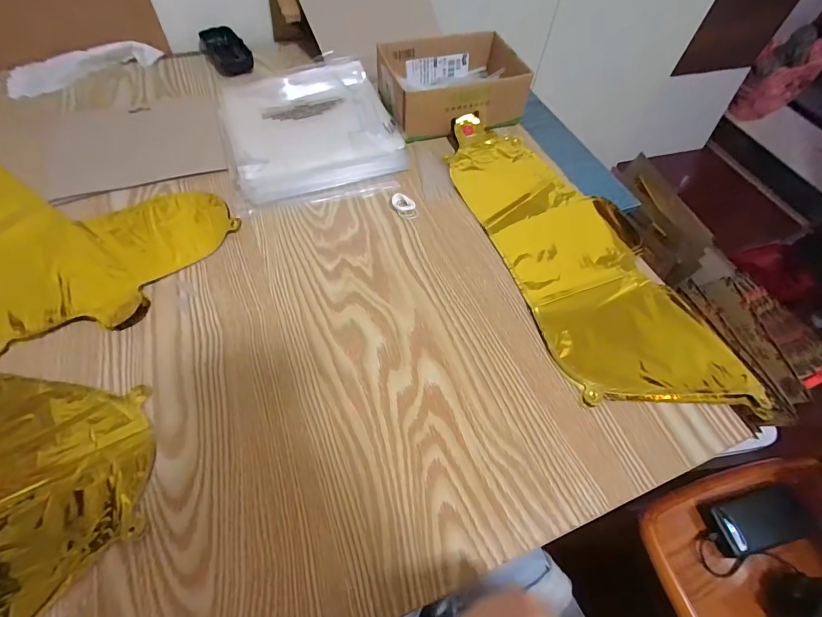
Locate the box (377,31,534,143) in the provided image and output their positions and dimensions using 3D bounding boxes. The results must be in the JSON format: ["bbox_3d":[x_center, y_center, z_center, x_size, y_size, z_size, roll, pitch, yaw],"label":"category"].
[{"bbox_3d":[0.056,-0.315,0.549,0.186,0.063,0.147,-11,59,-10],"label":"box"}]

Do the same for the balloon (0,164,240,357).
[{"bbox_3d":[-0.435,-0.108,0.436,0.426,0.010,0.238,27,60,14],"label":"balloon"}]

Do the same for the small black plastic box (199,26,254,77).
[{"bbox_3d":[-0.297,-0.414,0.616,0.054,0.029,0.102,-29,64,-20],"label":"small black plastic box"}]

